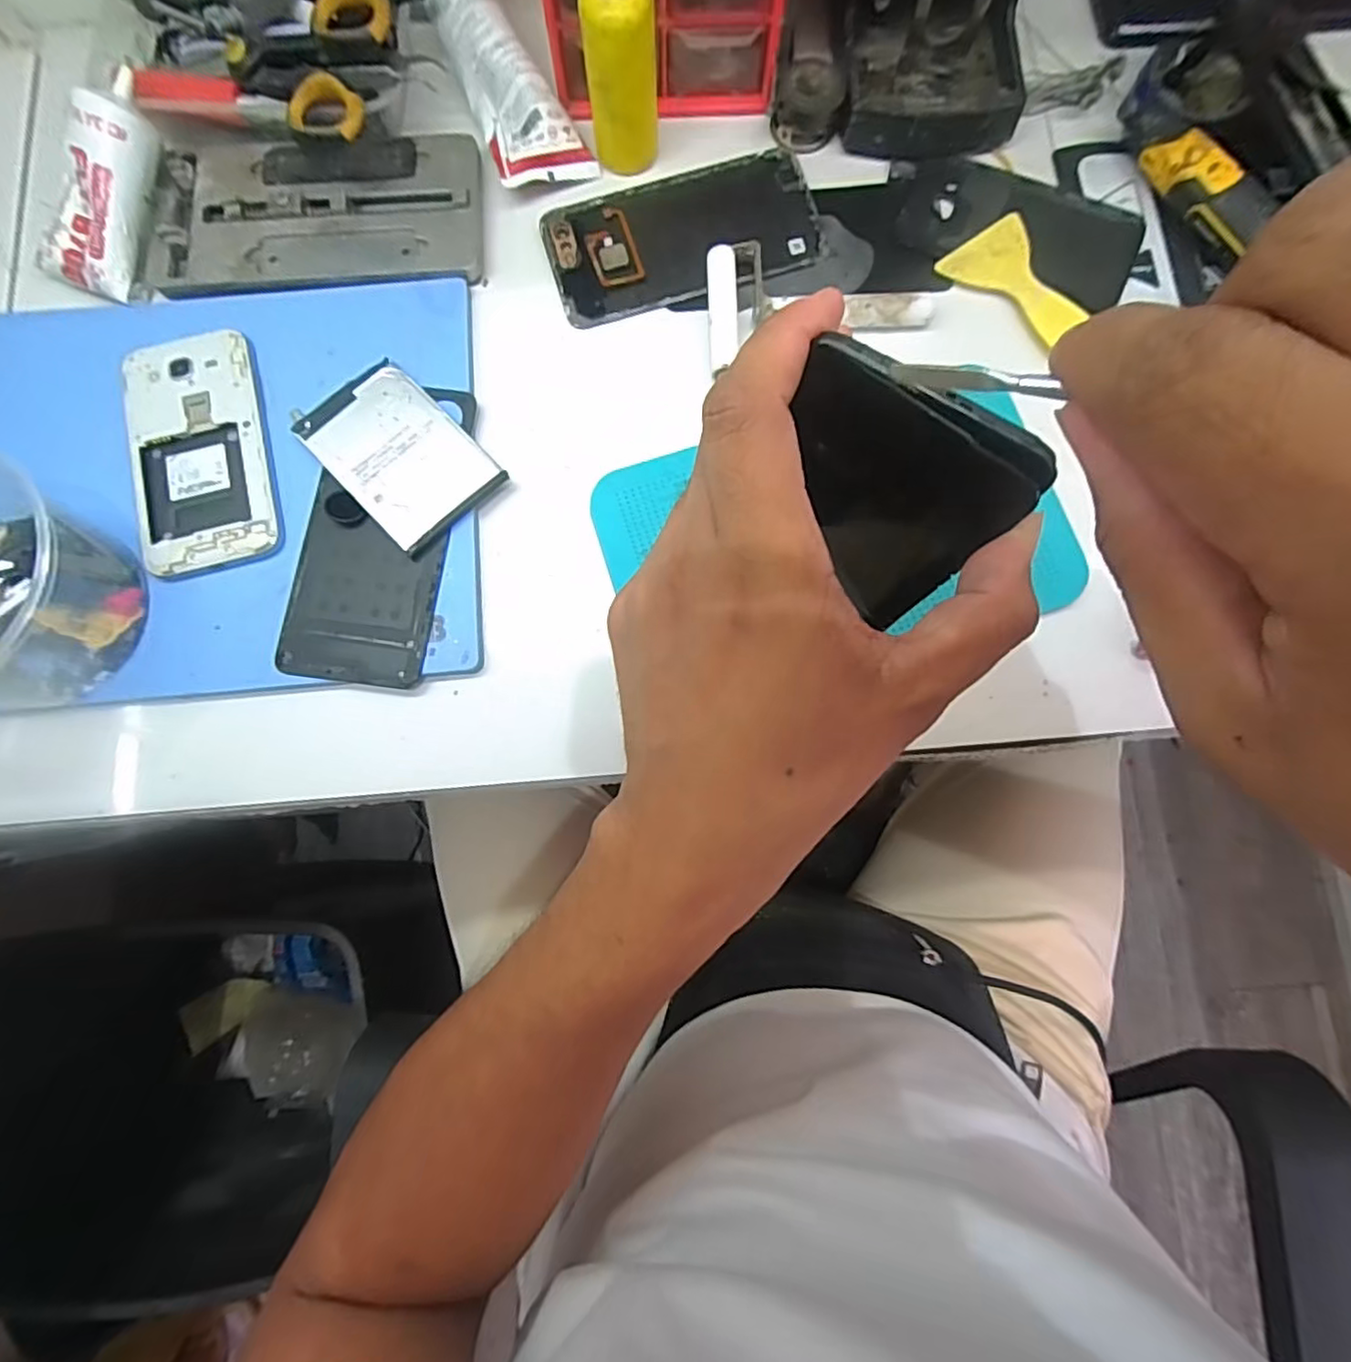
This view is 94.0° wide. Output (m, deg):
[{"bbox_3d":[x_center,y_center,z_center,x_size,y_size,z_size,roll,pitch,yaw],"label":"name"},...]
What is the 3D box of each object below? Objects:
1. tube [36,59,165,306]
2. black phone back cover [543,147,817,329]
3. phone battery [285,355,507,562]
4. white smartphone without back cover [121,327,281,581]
[{"bbox_3d":[-0.302,-0.263,0.334,0.043,0.035,0.106,29,104,5],"label":"tube"},{"bbox_3d":[0.004,-0.253,0.356,0.150,0.011,0.073,-16,81,-2],"label":"black phone back cover"},{"bbox_3d":[-0.141,-0.117,0.322,0.063,0.007,0.096,-44,83,-6],"label":"phone battery"},{"bbox_3d":[-0.247,-0.120,0.328,0.065,0.010,0.130,-15,81,-2],"label":"white smartphone without back cover"}]

